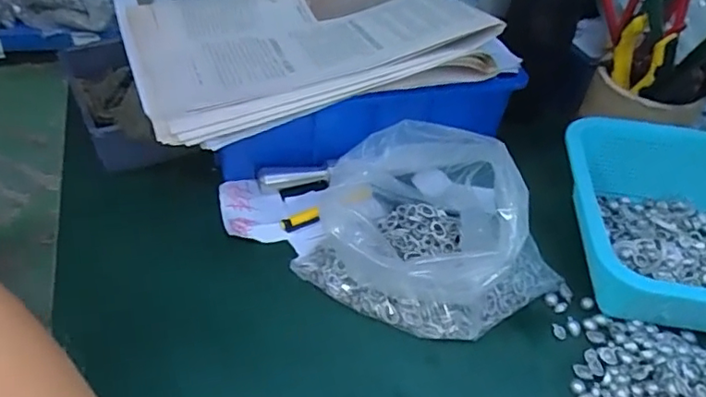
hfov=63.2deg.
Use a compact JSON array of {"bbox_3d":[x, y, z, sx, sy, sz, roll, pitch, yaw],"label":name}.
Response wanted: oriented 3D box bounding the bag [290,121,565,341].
[{"bbox_3d":[0.062,0.021,0.428,0.183,0.095,0.132,23,46,18],"label":"bag"}]

